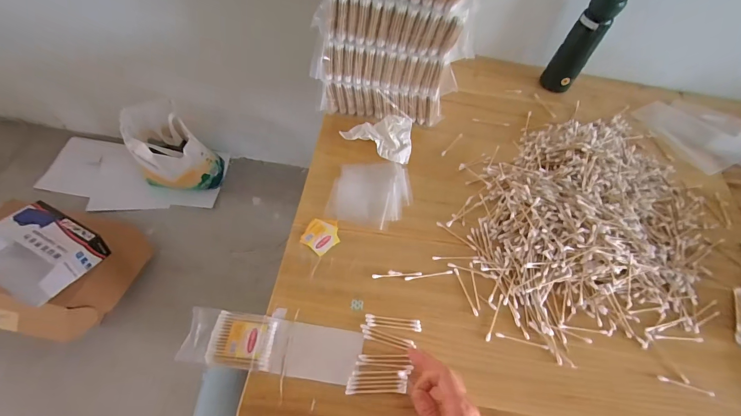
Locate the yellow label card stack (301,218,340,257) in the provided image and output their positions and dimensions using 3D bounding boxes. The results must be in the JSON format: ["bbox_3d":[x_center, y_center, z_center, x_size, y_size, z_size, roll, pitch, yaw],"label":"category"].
[{"bbox_3d":[-0.076,0.042,0.559,0.054,0.004,0.060,32,59,14],"label":"yellow label card stack"}]

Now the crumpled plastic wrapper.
[{"bbox_3d":[0.021,-0.138,0.664,0.133,0.041,0.084,26,59,10],"label":"crumpled plastic wrapper"}]

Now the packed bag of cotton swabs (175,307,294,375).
[{"bbox_3d":[-0.174,0.174,0.465,0.135,0.016,0.068,9,56,-1],"label":"packed bag of cotton swabs"}]

